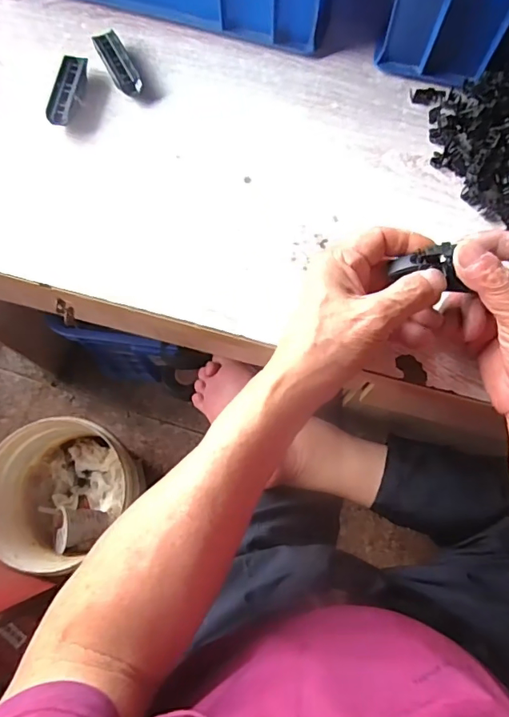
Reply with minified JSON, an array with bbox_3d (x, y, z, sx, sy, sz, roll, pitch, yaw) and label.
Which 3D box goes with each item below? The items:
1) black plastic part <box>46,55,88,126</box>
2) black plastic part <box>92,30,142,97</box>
[{"bbox_3d":[-0.164,-0.235,0.429,0.020,0.018,0.068,7,74,2],"label":"black plastic part"},{"bbox_3d":[-0.121,-0.262,0.434,0.021,0.018,0.064,-28,76,-8],"label":"black plastic part"}]

